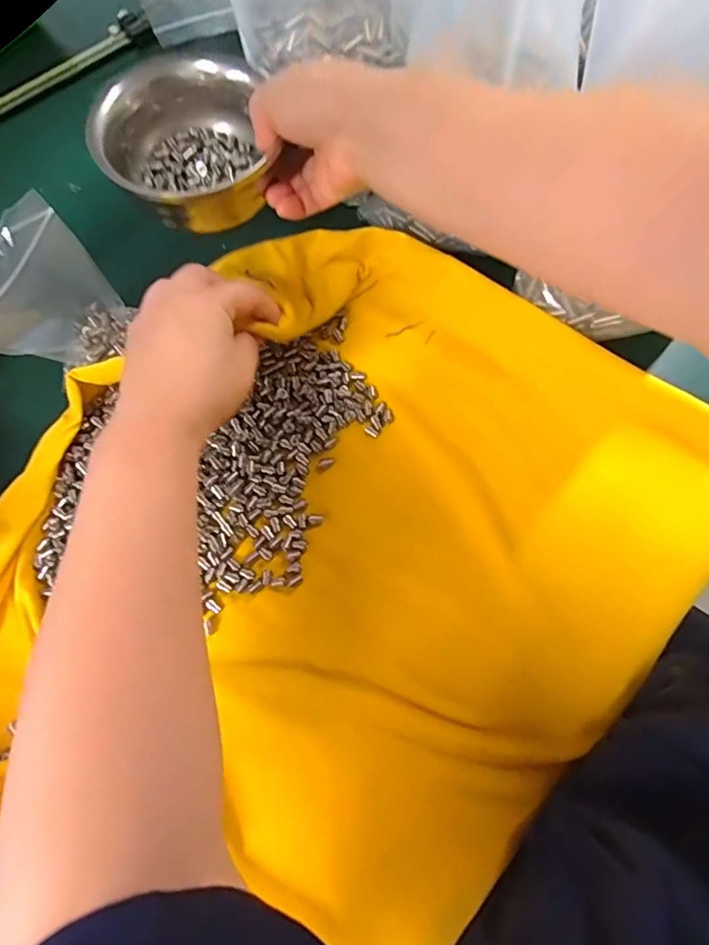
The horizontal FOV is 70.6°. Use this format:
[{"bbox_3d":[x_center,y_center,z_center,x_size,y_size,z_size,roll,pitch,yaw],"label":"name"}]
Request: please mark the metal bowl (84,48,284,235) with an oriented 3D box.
[{"bbox_3d":[-0.110,-0.219,0.332,0.111,0.062,0.095,-23,73,-6],"label":"metal bowl"}]

